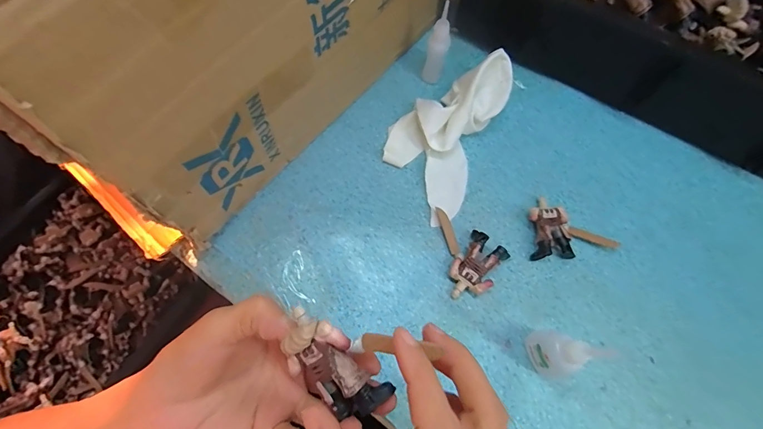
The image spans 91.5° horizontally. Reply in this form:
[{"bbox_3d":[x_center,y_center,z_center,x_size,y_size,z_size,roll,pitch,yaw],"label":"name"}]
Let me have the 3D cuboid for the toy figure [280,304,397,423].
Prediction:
[{"bbox_3d":[-0.024,0.073,0.178,0.028,0.029,0.056,-42,76,-14],"label":"toy figure"}]

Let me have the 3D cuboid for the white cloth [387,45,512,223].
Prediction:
[{"bbox_3d":[0.058,-0.084,0.359,0.094,0.044,0.171,24,70,8],"label":"white cloth"}]

